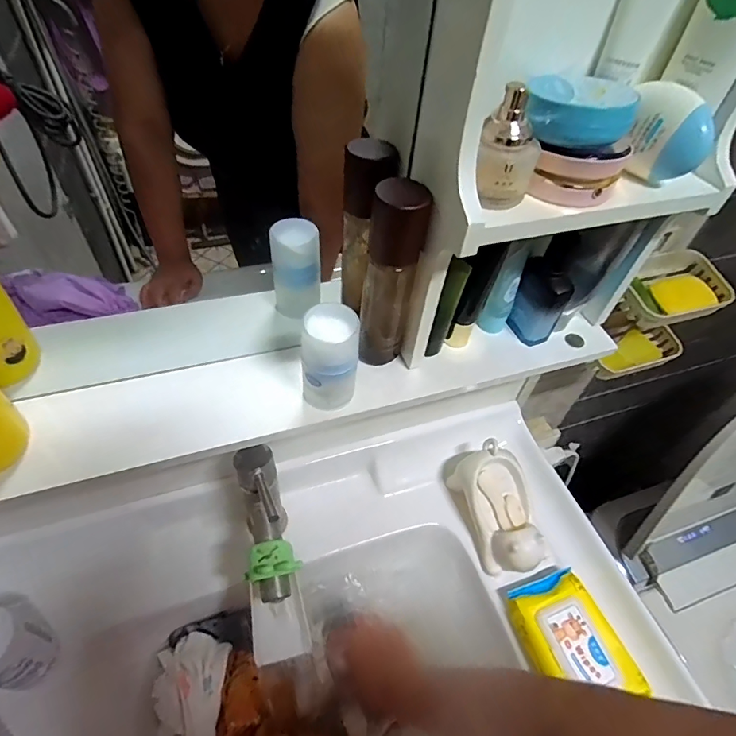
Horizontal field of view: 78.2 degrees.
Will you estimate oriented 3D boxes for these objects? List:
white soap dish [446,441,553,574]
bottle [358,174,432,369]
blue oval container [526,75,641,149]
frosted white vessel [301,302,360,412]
[{"bbox_3d":[0.179,0.189,0.608,0.092,0.077,0.154,-12,52,-16],"label":"white soap dish"},{"bbox_3d":[0.018,-0.072,0.383,0.042,0.165,0.034,10,49,2],"label":"bottle"},{"bbox_3d":[0.145,-0.179,0.312,0.068,0.031,0.072,22,51,12],"label":"blue oval container"},{"bbox_3d":[-0.033,-0.005,0.387,0.045,0.092,0.040,2,50,-5],"label":"frosted white vessel"}]

